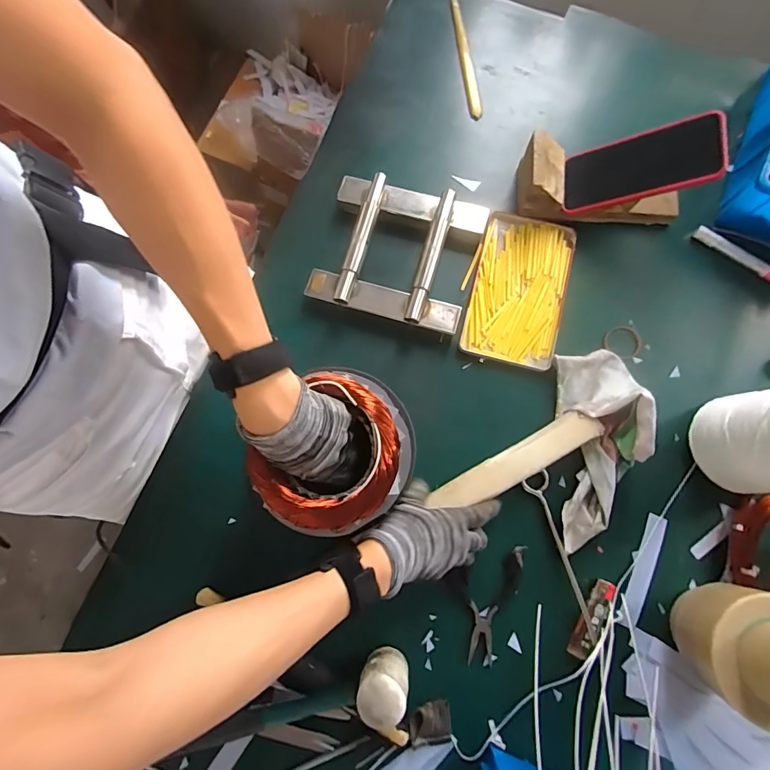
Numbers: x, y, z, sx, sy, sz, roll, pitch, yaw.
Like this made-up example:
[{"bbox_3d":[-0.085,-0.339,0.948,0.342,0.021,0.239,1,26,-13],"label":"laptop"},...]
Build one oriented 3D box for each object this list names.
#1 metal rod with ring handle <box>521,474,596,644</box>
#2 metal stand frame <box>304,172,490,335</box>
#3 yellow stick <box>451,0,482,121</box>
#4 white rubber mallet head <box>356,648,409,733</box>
[{"bbox_3d":[0.197,0.194,0.472,0.031,0.010,0.184,-12,79,-2],"label":"metal rod with ring handle"},{"bbox_3d":[0.016,-0.170,0.530,0.192,0.041,0.173,17,79,4],"label":"metal stand frame"},{"bbox_3d":[0.120,-0.485,0.610,0.021,0.012,0.215,-7,79,-1],"label":"yellow stick"},{"bbox_3d":[-0.002,0.302,0.421,0.046,0.074,0.044,0,79,0],"label":"white rubber mallet head"}]

